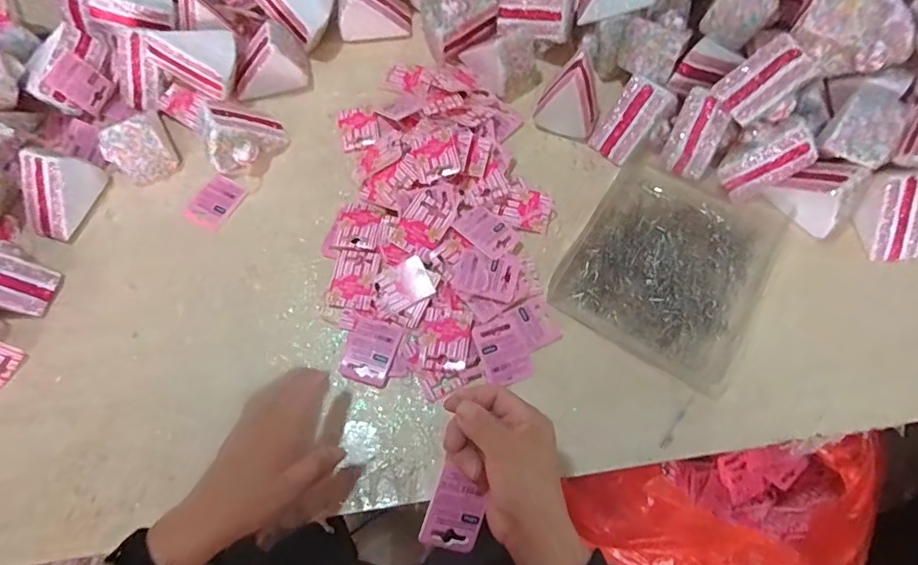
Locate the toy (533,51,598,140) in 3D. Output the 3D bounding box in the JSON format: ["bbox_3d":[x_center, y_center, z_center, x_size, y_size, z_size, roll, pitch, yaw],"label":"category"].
[{"bbox_3d":[0.126,-0.205,0.588,0.067,0.091,0.055,21,69,9],"label":"toy"}]

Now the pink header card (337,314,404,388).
[{"bbox_3d":[-0.086,0.066,0.519,0.048,0.005,0.064,18,69,8],"label":"pink header card"}]

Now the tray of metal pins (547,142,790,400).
[{"bbox_3d":[0.223,-0.025,0.550,0.187,0.020,0.219,29,71,13],"label":"tray of metal pins"}]

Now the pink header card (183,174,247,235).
[{"bbox_3d":[-0.272,-0.089,0.589,0.044,0.004,0.063,25,70,11],"label":"pink header card"}]

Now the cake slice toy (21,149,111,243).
[{"bbox_3d":[-0.439,-0.102,0.571,0.053,0.062,0.091,19,69,9],"label":"cake slice toy"}]

